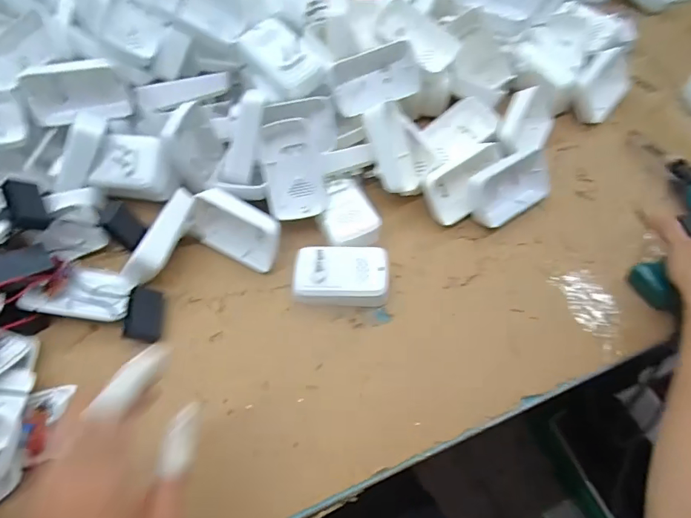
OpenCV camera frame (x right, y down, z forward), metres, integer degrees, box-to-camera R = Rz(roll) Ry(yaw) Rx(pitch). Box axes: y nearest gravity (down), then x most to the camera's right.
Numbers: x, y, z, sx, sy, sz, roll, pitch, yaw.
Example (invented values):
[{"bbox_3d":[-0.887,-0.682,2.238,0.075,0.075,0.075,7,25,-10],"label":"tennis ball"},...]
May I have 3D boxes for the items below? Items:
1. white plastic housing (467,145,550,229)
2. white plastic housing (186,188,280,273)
[{"bbox_3d":[0.182,-0.081,0.487,0.106,0.045,0.055,-26,64,-15],"label":"white plastic housing"},{"bbox_3d":[-0.112,-0.029,0.455,0.094,0.062,0.022,21,25,5],"label":"white plastic housing"}]

